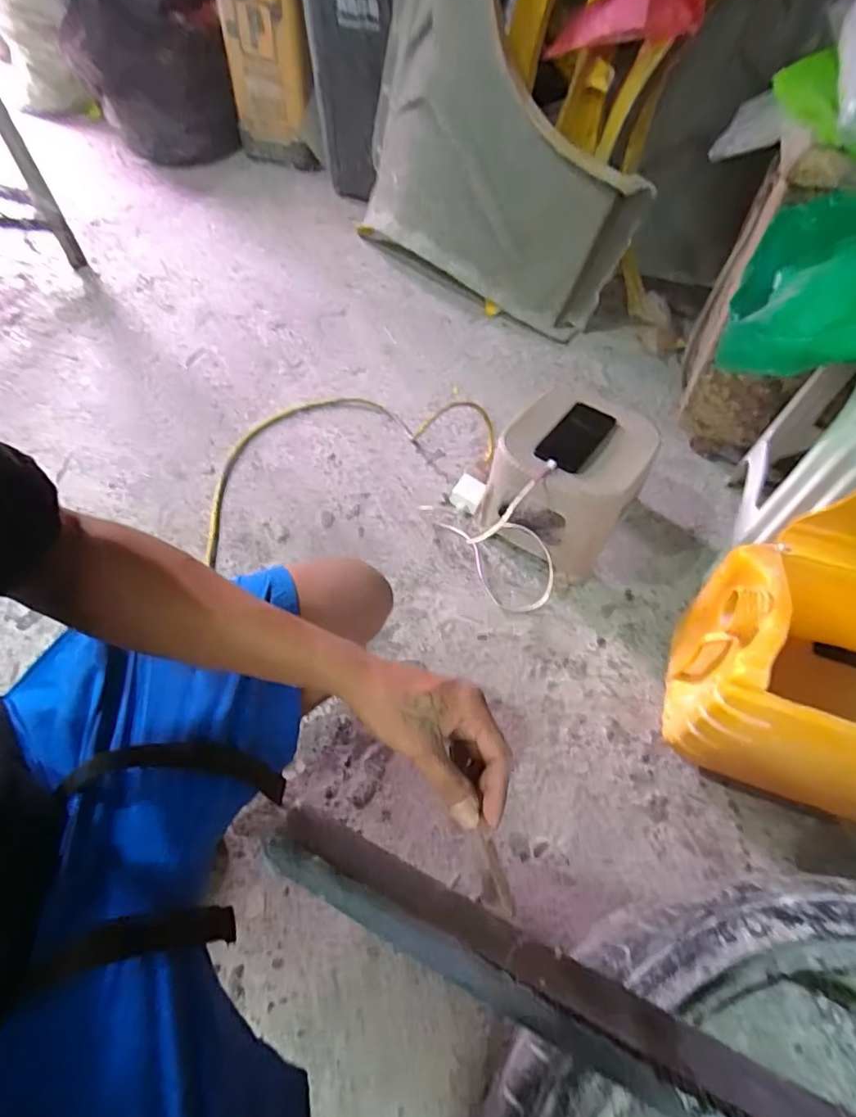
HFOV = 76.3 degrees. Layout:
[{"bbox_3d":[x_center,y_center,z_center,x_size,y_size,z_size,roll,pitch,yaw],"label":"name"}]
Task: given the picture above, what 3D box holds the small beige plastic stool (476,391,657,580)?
[{"bbox_3d":[0.240,-0.124,0.966,0.224,0.221,0.248,26,57,17],"label":"small beige plastic stool"}]

